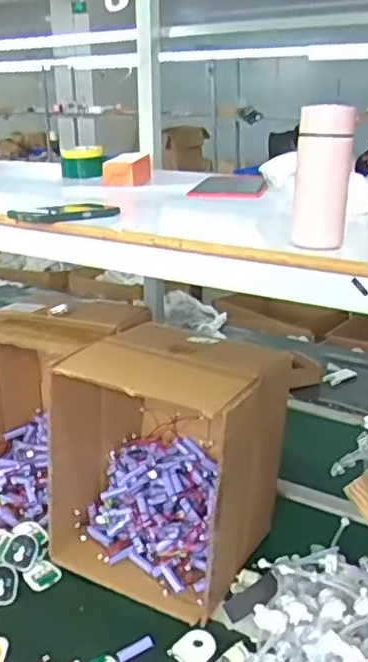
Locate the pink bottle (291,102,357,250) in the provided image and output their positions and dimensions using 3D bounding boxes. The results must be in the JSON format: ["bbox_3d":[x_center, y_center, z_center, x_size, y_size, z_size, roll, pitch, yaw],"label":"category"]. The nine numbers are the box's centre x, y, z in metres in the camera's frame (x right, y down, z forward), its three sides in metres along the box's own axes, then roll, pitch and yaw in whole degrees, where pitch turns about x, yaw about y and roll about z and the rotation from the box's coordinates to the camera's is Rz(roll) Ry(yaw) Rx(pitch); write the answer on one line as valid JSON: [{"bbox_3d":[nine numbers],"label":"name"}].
[{"bbox_3d":[0.166,-0.182,0.758,0.067,0.164,0.061,5,21,11],"label":"pink bottle"}]

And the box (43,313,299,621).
[{"bbox_3d":[-0.015,0.199,1.055,0.312,0.360,0.318,12,24,27],"label":"box"}]

